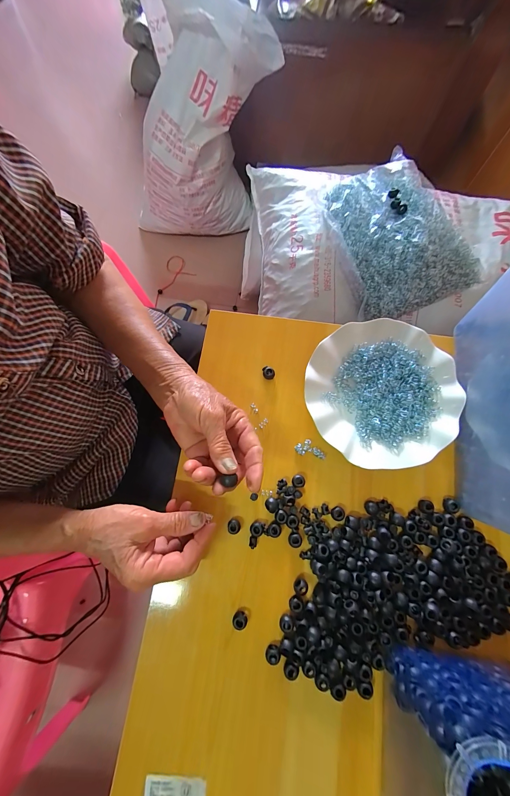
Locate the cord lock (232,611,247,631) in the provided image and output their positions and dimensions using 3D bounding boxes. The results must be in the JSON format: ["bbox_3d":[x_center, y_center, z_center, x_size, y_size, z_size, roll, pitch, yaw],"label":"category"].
[{"bbox_3d":[-0.017,0.239,0.291,0.014,0.009,0.015,0,75,2],"label":"cord lock"}]

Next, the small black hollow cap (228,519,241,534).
[{"bbox_3d":[-0.024,0.149,0.316,0.015,0.010,0.015,0,75,2],"label":"small black hollow cap"}]

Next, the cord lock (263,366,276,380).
[{"bbox_3d":[0.018,-0.032,0.361,0.018,0.014,0.013,28,78,9],"label":"cord lock"}]

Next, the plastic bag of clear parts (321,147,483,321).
[{"bbox_3d":[0.233,-0.280,0.466,0.193,0.059,0.264,-24,76,-4],"label":"plastic bag of clear parts"}]

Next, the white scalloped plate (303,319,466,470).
[{"bbox_3d":[0.154,-0.007,0.342,0.176,0.026,0.176,0,75,2],"label":"white scalloped plate"}]

